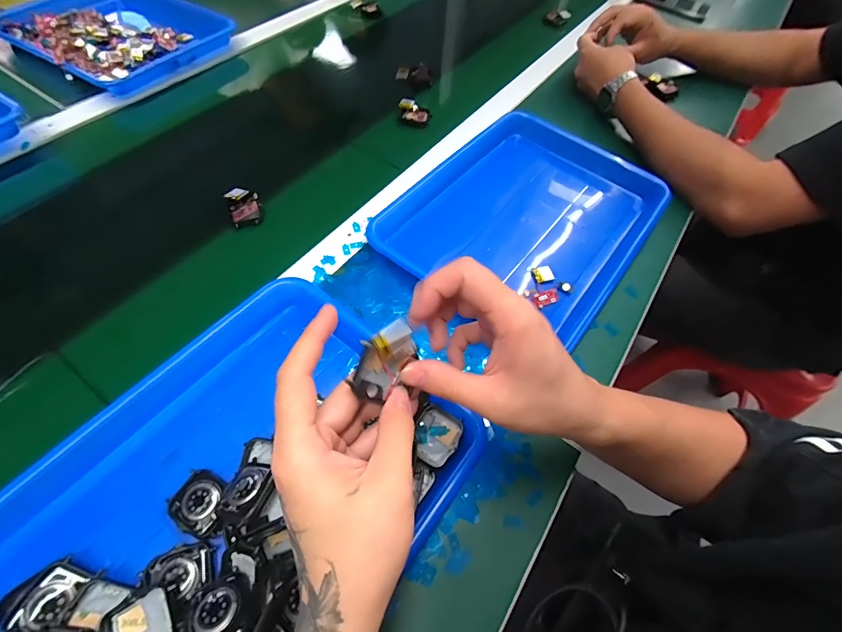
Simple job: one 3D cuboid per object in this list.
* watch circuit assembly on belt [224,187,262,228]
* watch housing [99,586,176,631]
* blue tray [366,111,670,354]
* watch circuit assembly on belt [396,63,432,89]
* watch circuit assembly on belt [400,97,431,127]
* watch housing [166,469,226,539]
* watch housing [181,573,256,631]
[{"bbox_3d":[-0.209,-0.131,0.451,0.035,0.021,0.048,-24,64,-18],"label":"watch circuit assembly on belt"},{"bbox_3d":[-0.177,0.196,0.242,0.041,0.013,0.035,-24,64,-17],"label":"watch housing"},{"bbox_3d":[0.128,-0.118,0.475,0.252,0.049,0.321,35,63,16],"label":"blue tray"},{"bbox_3d":[-0.011,-0.397,0.635,0.057,0.030,0.021,4,59,-2],"label":"watch circuit assembly on belt"},{"bbox_3d":[-0.009,-0.306,0.574,0.048,0.018,0.033,10,59,1],"label":"watch circuit assembly on belt"},{"bbox_3d":[-0.164,0.140,0.286,0.045,0.007,0.036,32,62,14],"label":"watch housing"},{"bbox_3d":[-0.126,0.187,0.240,0.041,0.010,0.041,-19,42,-38],"label":"watch housing"}]

